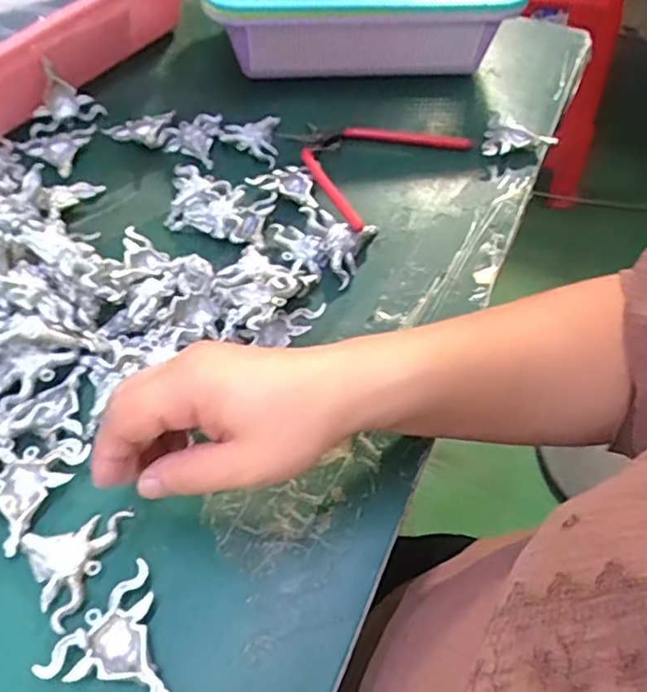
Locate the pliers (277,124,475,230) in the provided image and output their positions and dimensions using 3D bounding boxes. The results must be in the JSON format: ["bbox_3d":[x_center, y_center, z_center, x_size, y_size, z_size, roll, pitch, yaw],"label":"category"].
[{"bbox_3d":[0.028,-0.155,0.490,0.119,0.019,0.145,36,61,22],"label":"pliers"}]

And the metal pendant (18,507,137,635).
[{"bbox_3d":[-0.129,0.102,0.312,0.043,0.004,0.060,24,57,15],"label":"metal pendant"}]

